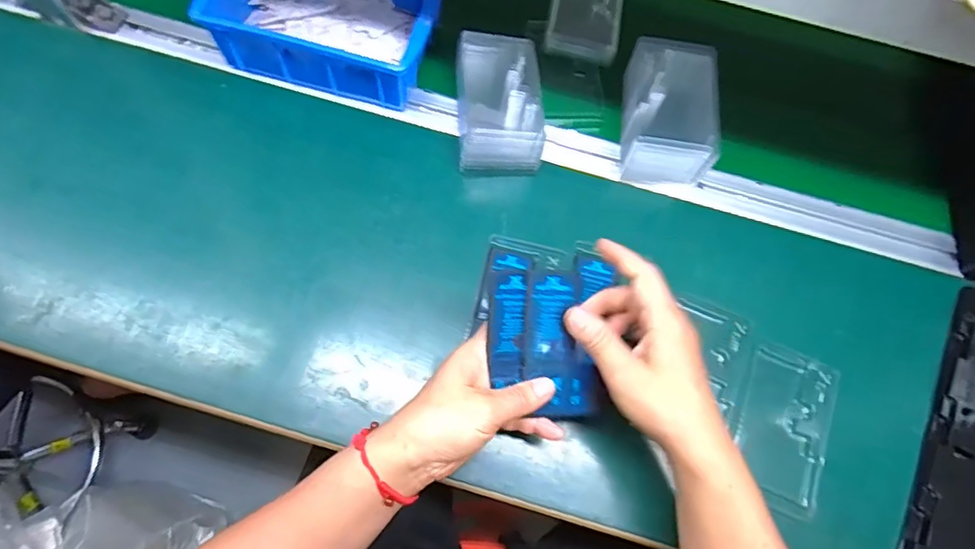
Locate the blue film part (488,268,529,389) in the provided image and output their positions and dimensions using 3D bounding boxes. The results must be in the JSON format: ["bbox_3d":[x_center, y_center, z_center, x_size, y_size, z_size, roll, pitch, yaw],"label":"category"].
[{"bbox_3d":[0.014,0.036,0.361,0.025,0.009,0.078,3,94,-1],"label":"blue film part"}]

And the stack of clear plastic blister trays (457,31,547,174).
[{"bbox_3d":[0.010,-0.162,0.489,0.076,0.044,0.136,-2,71,-4],"label":"stack of clear plastic blister trays"}]

